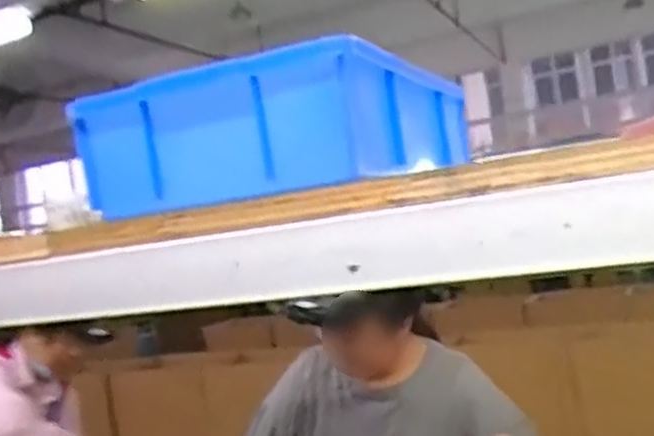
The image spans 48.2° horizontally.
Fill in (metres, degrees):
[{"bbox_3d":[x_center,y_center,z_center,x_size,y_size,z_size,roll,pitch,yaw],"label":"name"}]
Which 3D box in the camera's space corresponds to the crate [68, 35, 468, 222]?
[{"bbox_3d":[-0.028,-0.061,0.628,0.206,0.089,0.307,-8,-2,25],"label":"crate"}]

